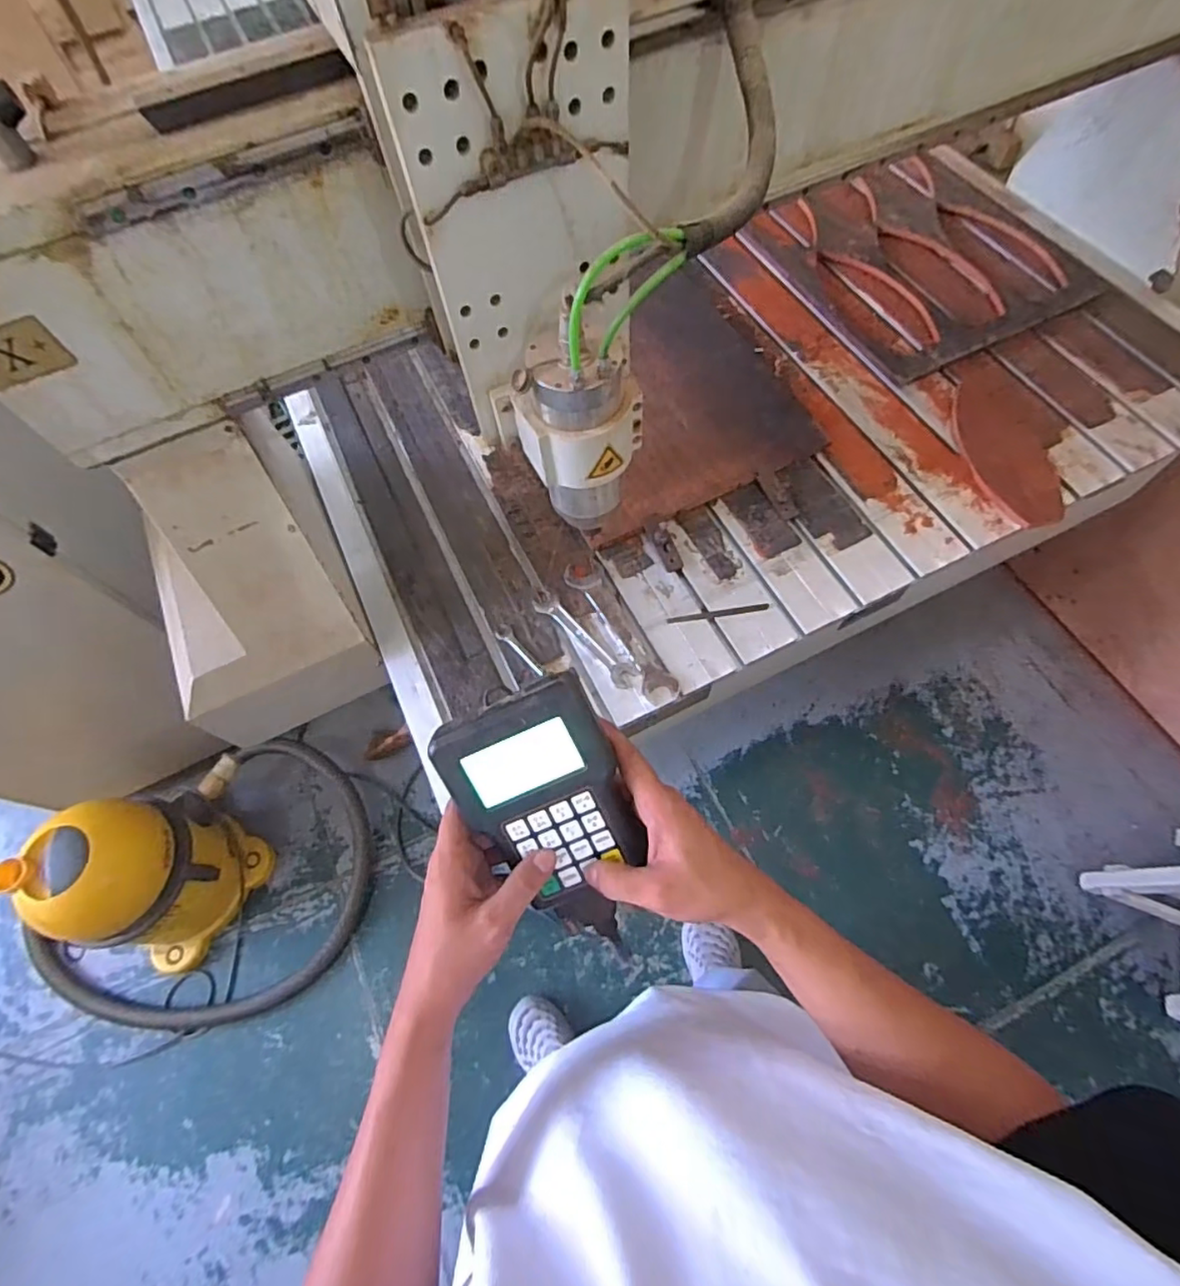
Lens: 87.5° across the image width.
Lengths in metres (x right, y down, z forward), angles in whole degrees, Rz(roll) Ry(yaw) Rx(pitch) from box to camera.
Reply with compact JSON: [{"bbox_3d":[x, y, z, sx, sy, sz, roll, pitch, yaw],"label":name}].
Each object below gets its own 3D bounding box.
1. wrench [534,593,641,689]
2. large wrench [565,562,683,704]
[{"bbox_3d":[-0.006,-0.007,0.886,0.034,0.004,0.186,-42,69,-15],"label":"wrench"},{"bbox_3d":[0.045,-0.021,0.875,0.049,0.013,0.249,-29,66,-10],"label":"large wrench"}]

